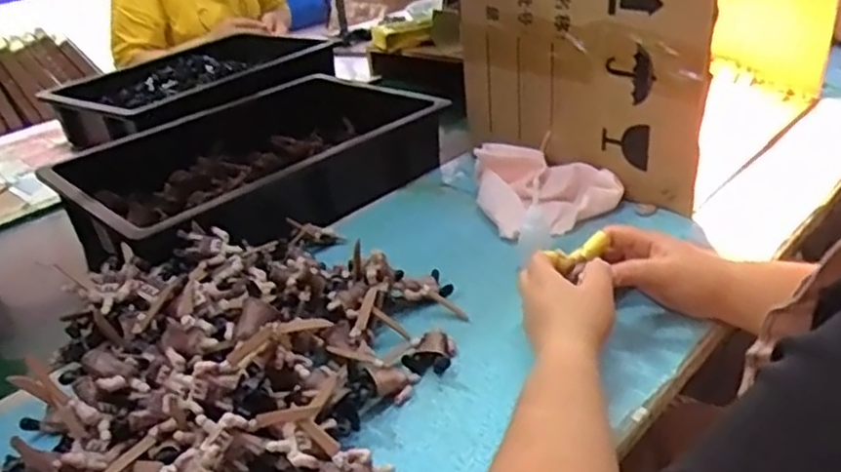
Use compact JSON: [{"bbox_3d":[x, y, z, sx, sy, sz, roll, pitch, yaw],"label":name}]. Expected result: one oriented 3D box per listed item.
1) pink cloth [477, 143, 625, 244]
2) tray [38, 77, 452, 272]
[{"bbox_3d":[0.135,-0.057,0.823,0.151,0.072,0.147,-15,29,-17],"label":"pink cloth"},{"bbox_3d":[-0.218,-0.095,0.929,0.380,0.084,0.424,21,38,41],"label":"tray"}]

